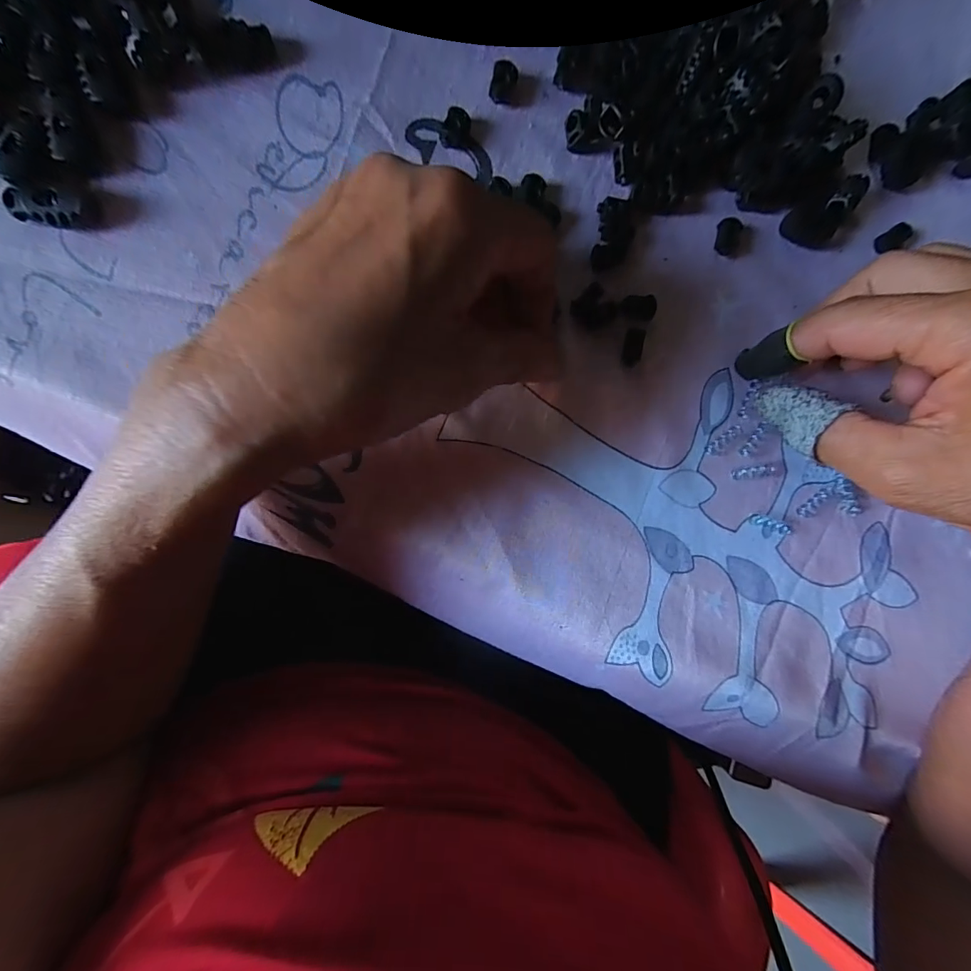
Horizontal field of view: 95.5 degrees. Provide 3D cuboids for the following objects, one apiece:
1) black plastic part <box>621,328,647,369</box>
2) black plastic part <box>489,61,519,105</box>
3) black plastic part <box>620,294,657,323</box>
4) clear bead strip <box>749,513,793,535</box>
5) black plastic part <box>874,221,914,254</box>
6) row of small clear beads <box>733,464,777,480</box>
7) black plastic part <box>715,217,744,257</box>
[{"bbox_3d":[0.067,-0.063,0.201,0.009,0.004,0.018,12,90,-7],"label":"black plastic part"},{"bbox_3d":[0.008,-0.175,0.193,0.010,0.009,0.014,12,90,-7],"label":"black plastic part"},{"bbox_3d":[0.069,-0.080,0.200,0.016,0.005,0.012,-7,92,-6],"label":"black plastic part"},{"bbox_3d":[0.137,0.018,0.210,0.021,0.004,0.005,19,89,-6],"label":"clear bead strip"},{"bbox_3d":[0.198,-0.120,0.214,0.017,0.006,0.009,-32,94,-5],"label":"black plastic part"},{"bbox_3d":[0.129,-0.006,0.209,0.023,0.004,0.006,-6,92,-6],"label":"row of small clear beads"},{"bbox_3d":[0.114,-0.116,0.206,0.011,0.005,0.016,6,90,-7],"label":"black plastic part"}]

